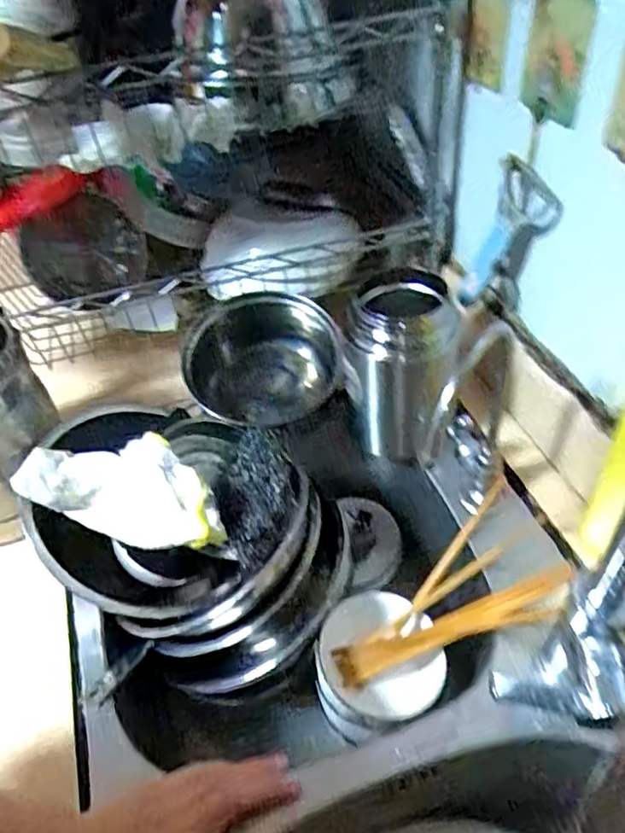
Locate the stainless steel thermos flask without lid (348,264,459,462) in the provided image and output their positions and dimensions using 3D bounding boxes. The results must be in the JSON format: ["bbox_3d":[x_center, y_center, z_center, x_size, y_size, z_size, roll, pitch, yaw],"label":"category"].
[{"bbox_3d":[0.084,-0.042,0.611,0.096,0.173,0.099,-13,45,-7],"label":"stainless steel thermos flask without lid"}]

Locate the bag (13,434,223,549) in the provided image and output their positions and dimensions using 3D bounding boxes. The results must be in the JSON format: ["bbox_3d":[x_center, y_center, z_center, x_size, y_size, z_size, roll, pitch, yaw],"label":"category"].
[{"bbox_3d":[-0.145,0.064,0.528,0.171,0.068,0.082,11,47,16],"label":"bag"}]

